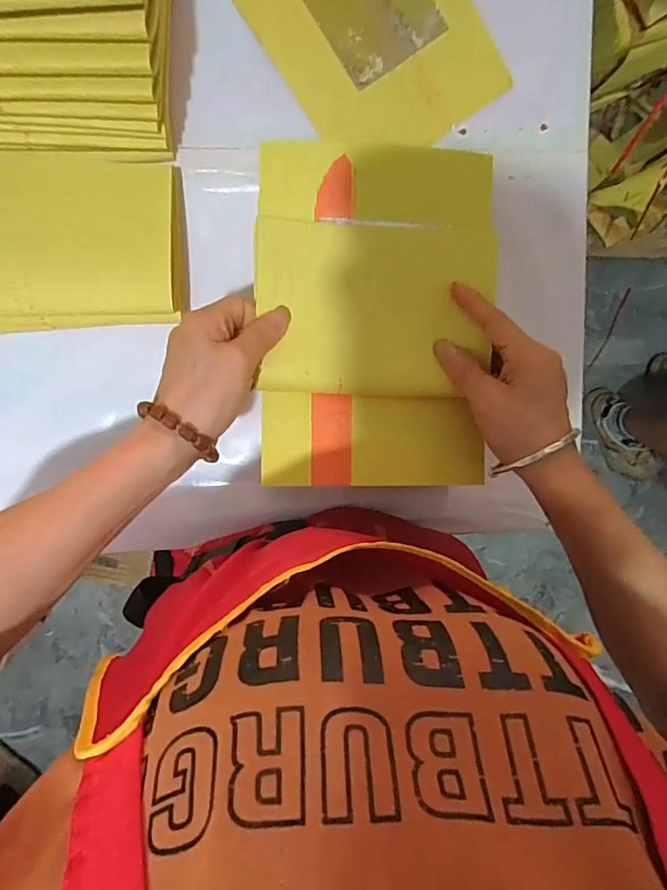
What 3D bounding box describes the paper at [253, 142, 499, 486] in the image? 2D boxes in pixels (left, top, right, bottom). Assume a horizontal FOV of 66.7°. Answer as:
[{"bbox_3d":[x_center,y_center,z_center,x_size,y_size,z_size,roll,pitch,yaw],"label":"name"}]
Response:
[{"bbox_3d":[0.028,-0.083,0.348,0.155,0.041,0.224,-2,96,-5],"label":"paper"}]

